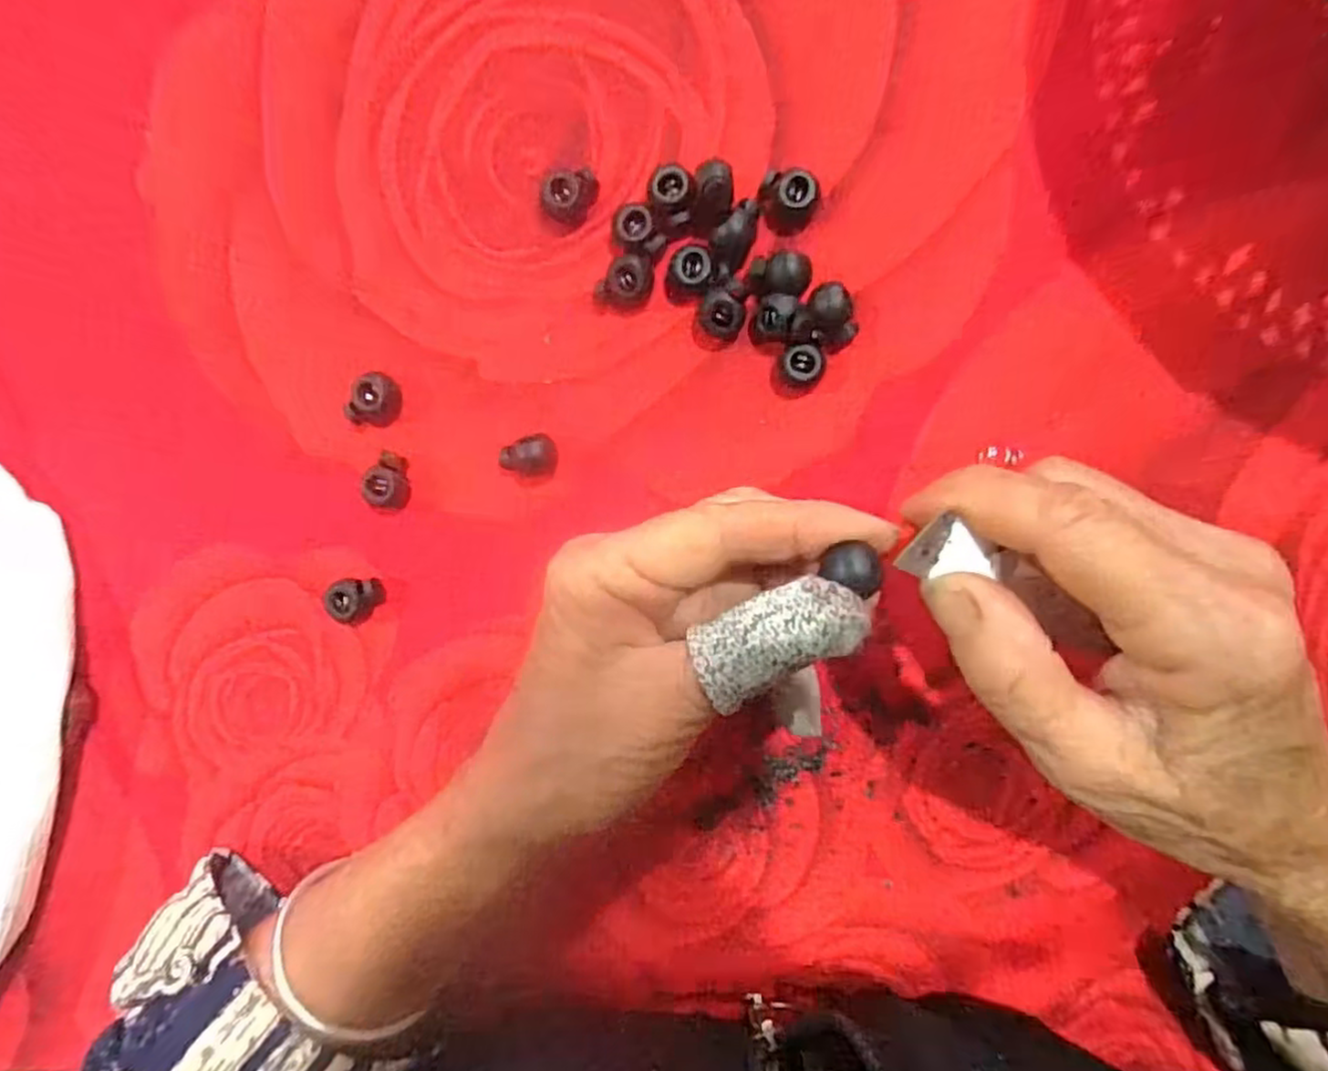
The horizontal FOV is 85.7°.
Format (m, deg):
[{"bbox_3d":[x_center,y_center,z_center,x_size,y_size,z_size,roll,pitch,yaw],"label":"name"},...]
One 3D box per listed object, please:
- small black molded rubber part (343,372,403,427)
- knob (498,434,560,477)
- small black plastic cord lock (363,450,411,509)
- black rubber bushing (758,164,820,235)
[{"bbox_3d":[-0.099,-0.045,0.245,0.014,0.011,0.019,36,96,0],"label":"small black molded rubber part"},{"bbox_3d":[-0.046,-0.028,0.244,0.017,0.013,0.014,4,96,3],"label":"knob"},{"bbox_3d":[-0.096,-0.019,0.248,0.012,0.010,0.020,0,95,4],"label":"small black plastic cord lock"},{"bbox_3d":[0.041,-0.108,0.230,0.018,0.009,0.018,-17,94,5],"label":"black rubber bushing"}]

